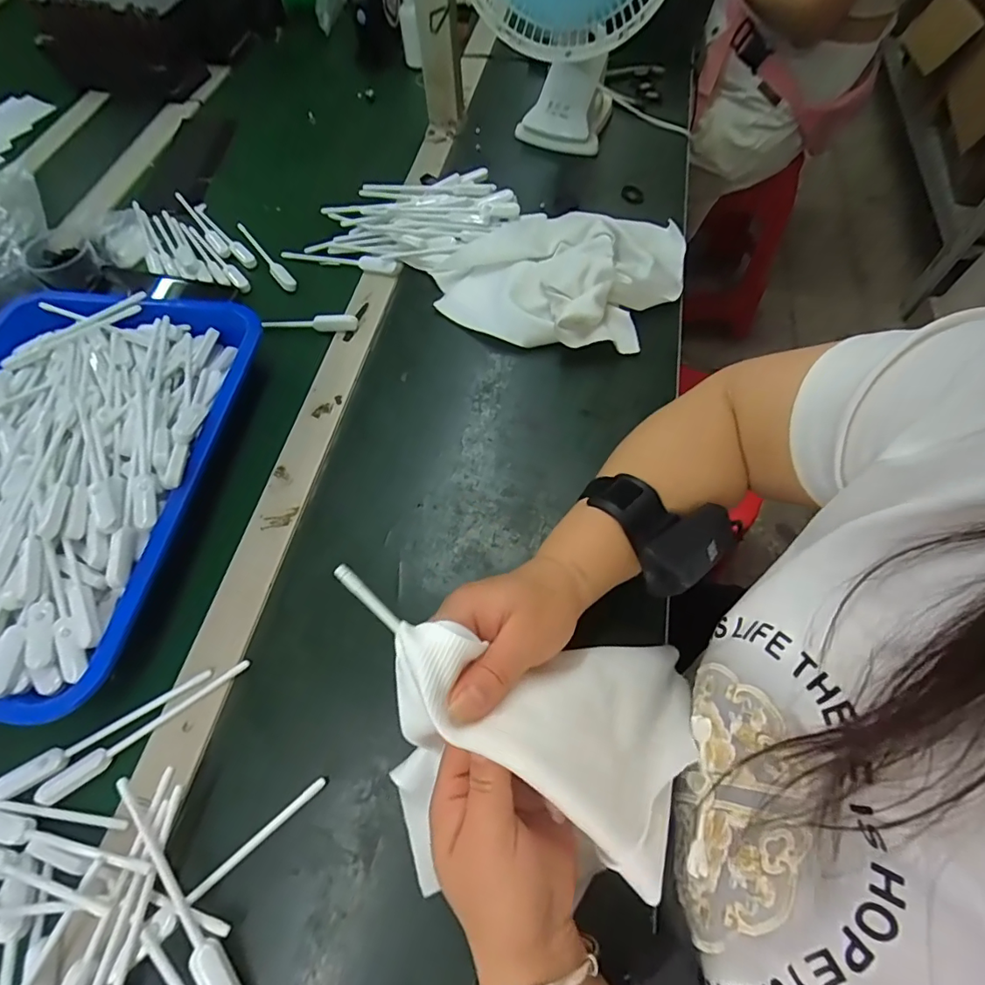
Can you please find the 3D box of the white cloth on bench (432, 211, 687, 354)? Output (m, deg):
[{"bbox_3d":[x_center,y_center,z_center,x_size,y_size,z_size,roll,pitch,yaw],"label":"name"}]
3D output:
[{"bbox_3d":[0.068,-0.227,0.507,0.237,0.046,0.198,13,63,9],"label":"white cloth on bench"}]

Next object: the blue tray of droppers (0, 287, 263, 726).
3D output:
[{"bbox_3d":[-0.361,-0.024,0.409,0.272,0.054,0.371,3,62,4],"label":"blue tray of droppers"}]

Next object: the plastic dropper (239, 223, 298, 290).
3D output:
[{"bbox_3d":[-0.255,-0.266,0.562,0.016,0.007,0.140,-34,66,-15],"label":"plastic dropper"}]

